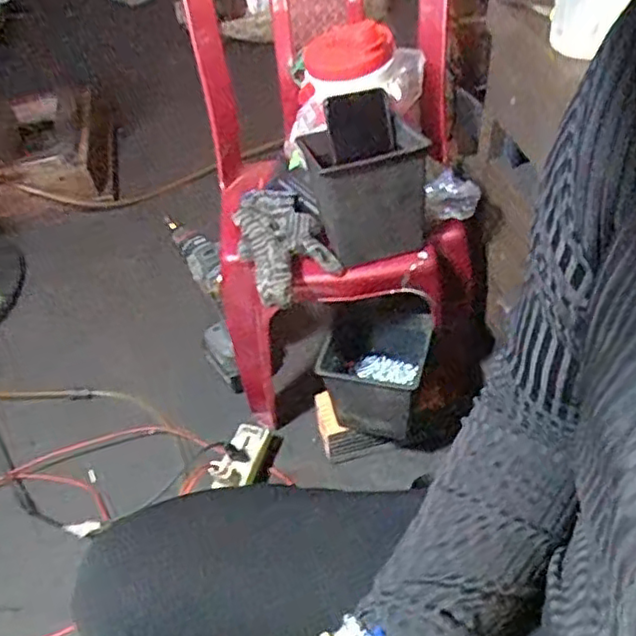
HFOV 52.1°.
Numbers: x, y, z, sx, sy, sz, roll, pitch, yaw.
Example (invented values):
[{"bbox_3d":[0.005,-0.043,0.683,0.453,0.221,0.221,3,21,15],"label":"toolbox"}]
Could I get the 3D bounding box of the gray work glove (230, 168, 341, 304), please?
[{"bbox_3d":[-0.047,-0.109,0.806,0.107,0.044,0.231,-13,46,-6],"label":"gray work glove"}]

